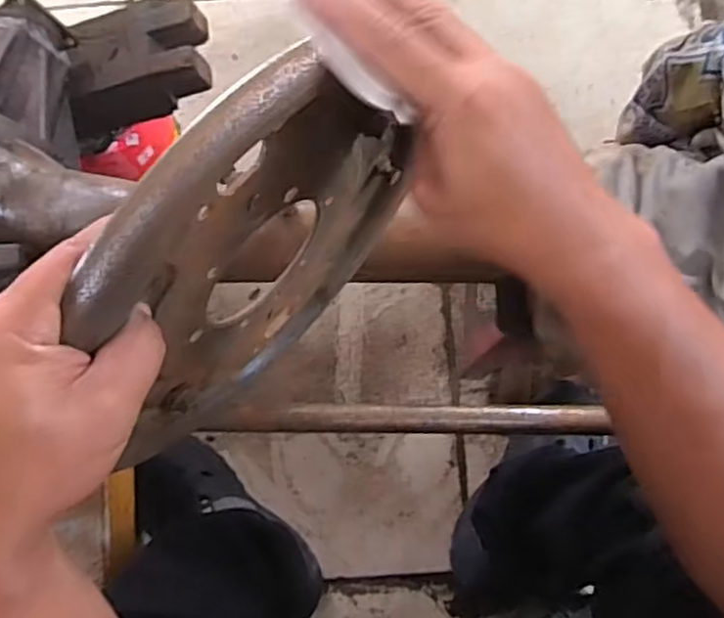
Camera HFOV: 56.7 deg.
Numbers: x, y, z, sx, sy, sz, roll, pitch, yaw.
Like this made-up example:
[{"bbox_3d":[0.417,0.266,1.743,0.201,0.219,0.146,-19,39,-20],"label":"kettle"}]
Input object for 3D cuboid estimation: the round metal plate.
[{"bbox_3d":[-0.055,-0.017,0.384,0.046,0.287,0.241,43,85,6],"label":"round metal plate"}]

